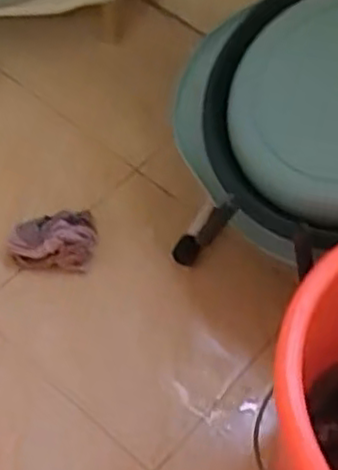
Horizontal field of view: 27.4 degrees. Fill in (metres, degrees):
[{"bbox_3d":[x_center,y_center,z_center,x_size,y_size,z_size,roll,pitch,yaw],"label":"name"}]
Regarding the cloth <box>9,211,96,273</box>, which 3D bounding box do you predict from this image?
[{"bbox_3d":[-0.152,0.005,0.903,0.110,0.063,0.078,3,57,-1],"label":"cloth"}]

